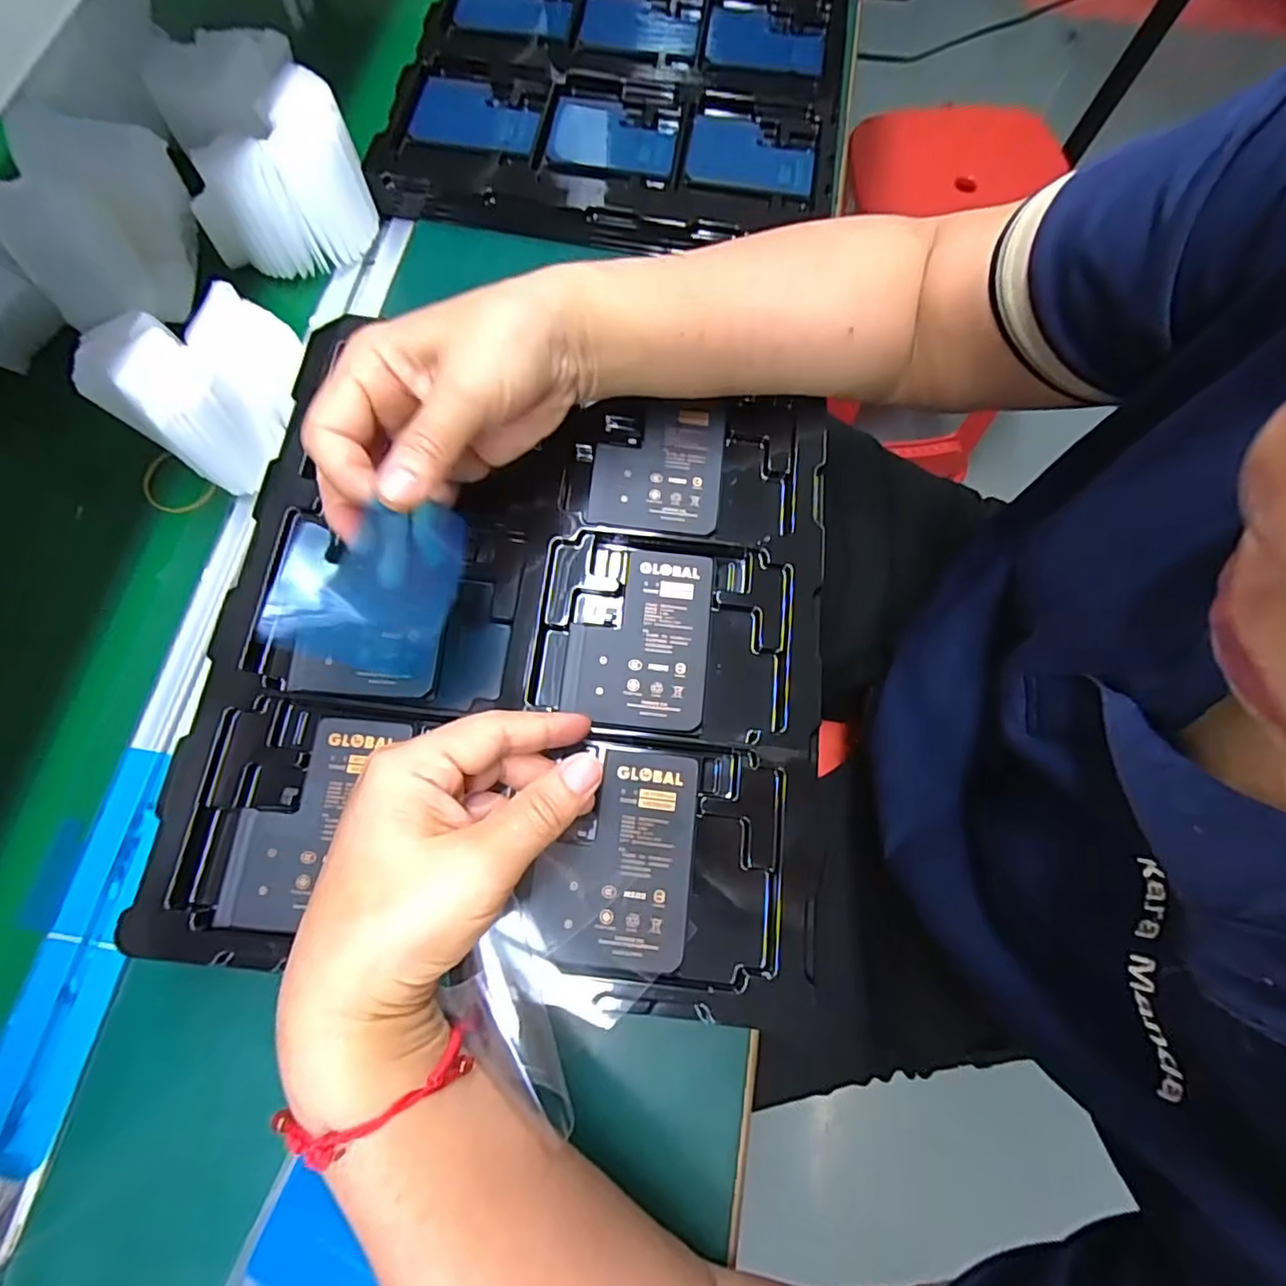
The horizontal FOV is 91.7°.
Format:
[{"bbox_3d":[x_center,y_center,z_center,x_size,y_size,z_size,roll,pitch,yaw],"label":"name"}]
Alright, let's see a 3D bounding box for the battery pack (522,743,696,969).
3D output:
[{"bbox_3d":[-0.012,0.091,0.271,0.066,0.004,0.087,8,73,1],"label":"battery pack"}]

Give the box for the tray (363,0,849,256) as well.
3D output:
[{"bbox_3d":[-0.009,-0.420,0.475,0.317,0.031,0.299,10,73,2],"label":"tray"}]

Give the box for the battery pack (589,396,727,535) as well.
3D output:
[{"bbox_3d":[0.008,-0.094,0.327,0.066,0.008,0.075,5,73,0],"label":"battery pack"}]

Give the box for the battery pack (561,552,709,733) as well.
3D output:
[{"bbox_3d":[-0.001,-0.005,0.300,0.066,0.004,0.088,7,73,1],"label":"battery pack"}]

